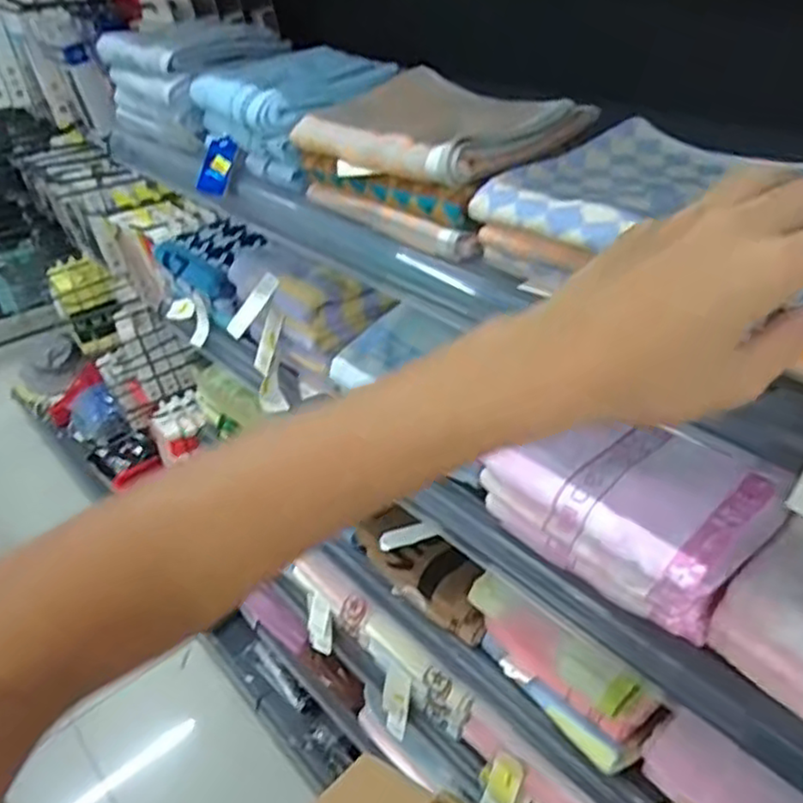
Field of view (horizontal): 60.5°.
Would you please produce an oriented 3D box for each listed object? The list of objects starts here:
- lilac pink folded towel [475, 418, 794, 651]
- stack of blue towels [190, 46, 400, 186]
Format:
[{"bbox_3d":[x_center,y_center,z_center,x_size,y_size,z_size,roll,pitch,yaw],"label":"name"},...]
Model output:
[{"bbox_3d":[0.174,0.083,0.543,0.118,0.088,0.188,-29,43,-29],"label":"lilac pink folded towel"},{"bbox_3d":[-0.102,-0.290,0.691,0.147,0.082,0.200,-27,42,-27],"label":"stack of blue towels"}]

